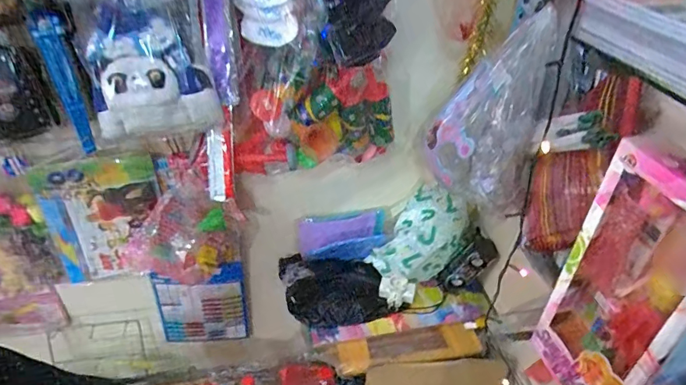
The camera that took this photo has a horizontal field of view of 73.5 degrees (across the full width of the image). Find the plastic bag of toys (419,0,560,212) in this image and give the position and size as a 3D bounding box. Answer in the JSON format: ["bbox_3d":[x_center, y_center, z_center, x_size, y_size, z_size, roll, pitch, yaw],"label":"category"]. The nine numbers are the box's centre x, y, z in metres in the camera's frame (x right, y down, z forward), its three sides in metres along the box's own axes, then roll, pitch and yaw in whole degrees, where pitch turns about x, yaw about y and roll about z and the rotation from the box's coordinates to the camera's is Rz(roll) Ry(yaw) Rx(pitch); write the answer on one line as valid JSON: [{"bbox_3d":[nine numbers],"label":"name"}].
[{"bbox_3d":[0.245,-0.134,0.803,0.167,0.320,0.139,7,37,7],"label":"plastic bag of toys"}]

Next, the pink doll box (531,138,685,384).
[{"bbox_3d":[0.298,0.106,0.482,0.053,0.305,0.147,-6,37,-11],"label":"pink doll box"}]

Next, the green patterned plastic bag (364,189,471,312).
[{"bbox_3d":[0.185,0.140,1.199,0.191,0.276,0.151,-13,39,-19],"label":"green patterned plastic bag"}]

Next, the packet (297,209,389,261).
[{"bbox_3d":[0.000,0.121,1.262,0.233,0.127,0.055,-5,4,0],"label":"packet"}]

